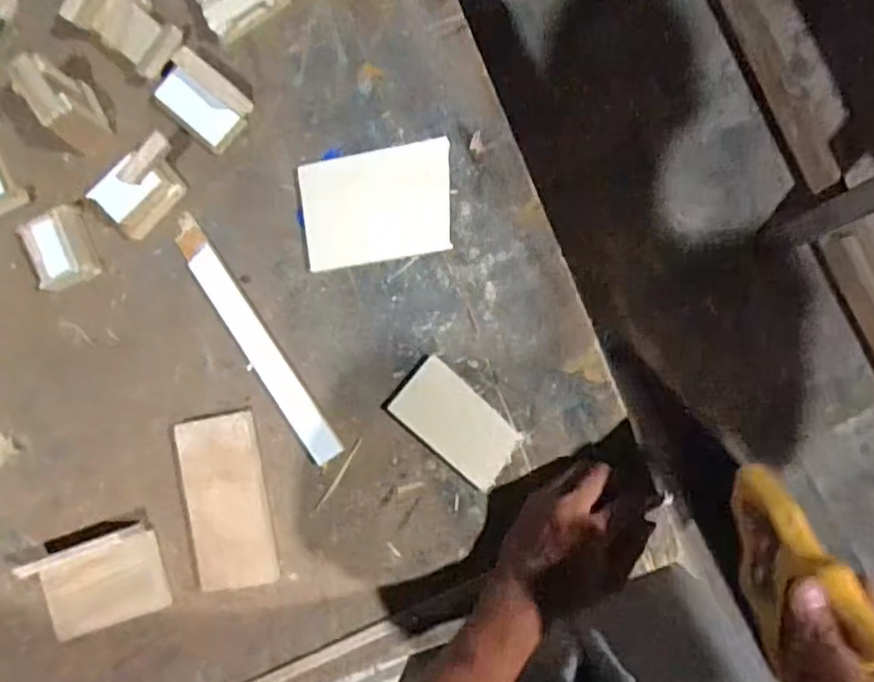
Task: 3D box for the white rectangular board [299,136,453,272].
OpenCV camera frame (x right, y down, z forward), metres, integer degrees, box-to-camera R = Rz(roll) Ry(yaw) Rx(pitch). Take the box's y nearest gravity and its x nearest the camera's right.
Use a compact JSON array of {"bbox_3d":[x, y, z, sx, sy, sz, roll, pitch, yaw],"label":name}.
[{"bbox_3d":[-0.054,-0.123,0.589,0.137,0.009,0.097,-8,86,8],"label":"white rectangular board"}]

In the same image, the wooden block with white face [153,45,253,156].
[{"bbox_3d":[-0.217,-0.221,0.600,0.081,0.030,0.059,40,94,8],"label":"wooden block with white face"}]

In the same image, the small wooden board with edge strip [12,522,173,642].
[{"bbox_3d":[-0.307,0.222,0.595,0.110,0.031,0.078,-19,85,7],"label":"small wooden board with edge strip"}]

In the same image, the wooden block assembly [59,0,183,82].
[{"bbox_3d":[-0.288,-0.295,0.605,0.105,0.035,0.058,37,93,8],"label":"wooden block assembly"}]

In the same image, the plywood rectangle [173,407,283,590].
[{"bbox_3d":[-0.190,0.147,0.593,0.072,0.012,0.155,-9,86,8],"label":"plywood rectangle"}]

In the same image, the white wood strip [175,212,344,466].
[{"bbox_3d":[-0.171,-0.002,0.603,0.029,0.008,0.261,-34,83,6],"label":"white wood strip"}]

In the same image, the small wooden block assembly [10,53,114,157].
[{"bbox_3d":[-0.341,-0.215,0.594,0.034,0.073,0.068,-39,83,5],"label":"small wooden block assembly"}]

